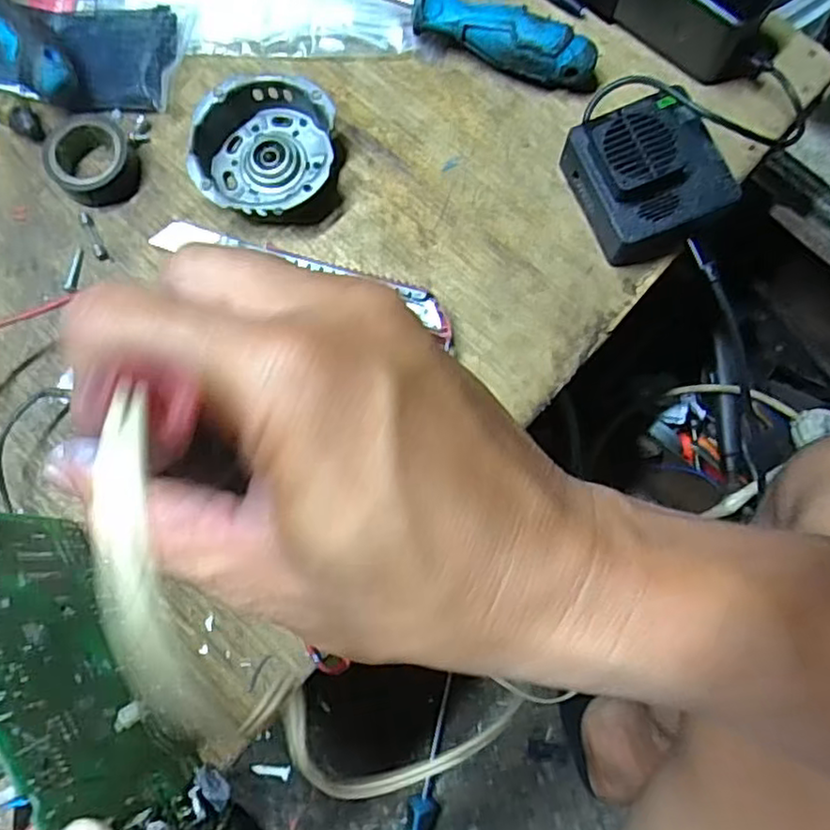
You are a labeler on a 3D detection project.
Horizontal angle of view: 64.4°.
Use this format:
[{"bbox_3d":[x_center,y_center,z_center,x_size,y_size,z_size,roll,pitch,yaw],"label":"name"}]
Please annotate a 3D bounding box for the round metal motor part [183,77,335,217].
[{"bbox_3d":[-0.088,-0.154,0.387,0.082,0.030,0.079,0,80,0],"label":"round metal motor part"}]

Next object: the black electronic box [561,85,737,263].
[{"bbox_3d":[0.131,-0.134,0.373,0.071,0.049,0.077,-20,80,-3],"label":"black electronic box"}]

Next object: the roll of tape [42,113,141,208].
[{"bbox_3d":[-0.193,-0.153,0.394,0.047,0.020,0.050,0,80,0],"label":"roll of tape"}]

